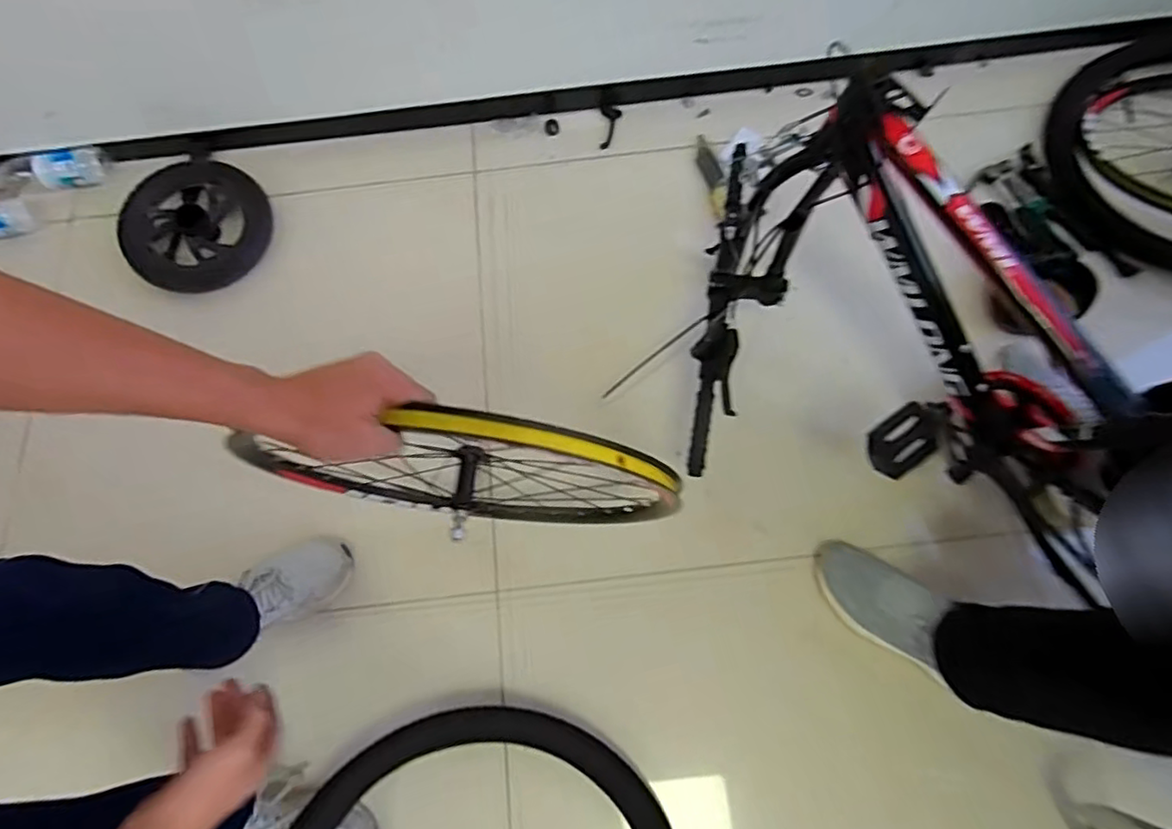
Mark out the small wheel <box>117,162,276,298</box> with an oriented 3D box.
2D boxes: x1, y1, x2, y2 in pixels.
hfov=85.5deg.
[{"bbox_3d":[-0.727,-0.354,1.187,0.253,0.048,0.271,-1,70,2],"label":"small wheel"}]

